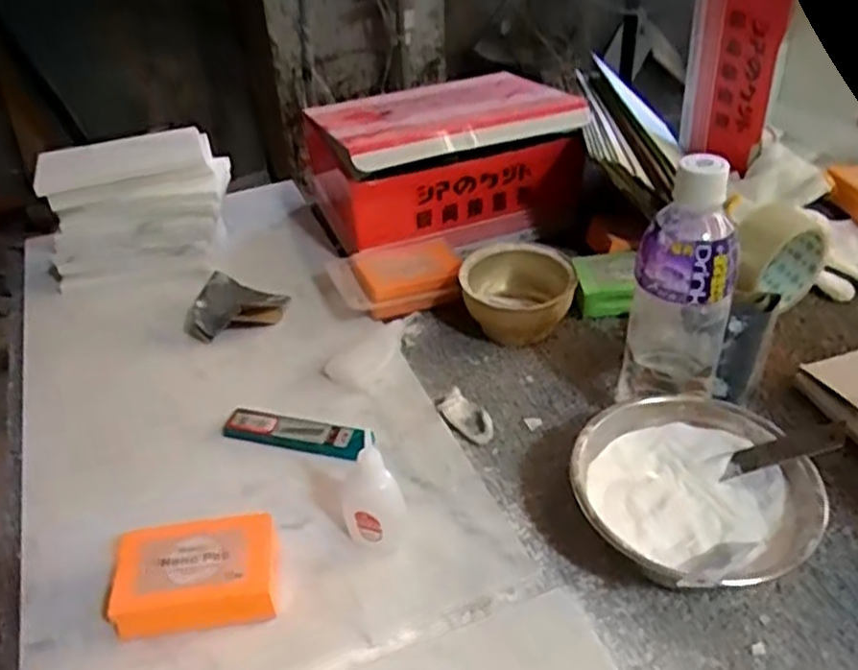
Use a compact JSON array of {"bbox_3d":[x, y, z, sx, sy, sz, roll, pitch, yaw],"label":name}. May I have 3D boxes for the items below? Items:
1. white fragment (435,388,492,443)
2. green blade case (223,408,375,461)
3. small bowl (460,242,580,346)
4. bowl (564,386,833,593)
[{"bbox_3d":[0.028,0.062,0.577,0.027,0.011,0.056,-23,45,-23],"label":"white fragment"},{"bbox_3d":[-0.100,0.073,0.559,0.115,0.010,0.027,9,42,13],"label":"green blade case"},{"bbox_3d":[0.077,-0.033,0.657,0.097,0.057,0.104,-1,40,1],"label":"small bowl"},{"bbox_3d":[0.167,0.108,0.482,0.145,0.059,0.145,-1,40,1],"label":"bowl"}]

